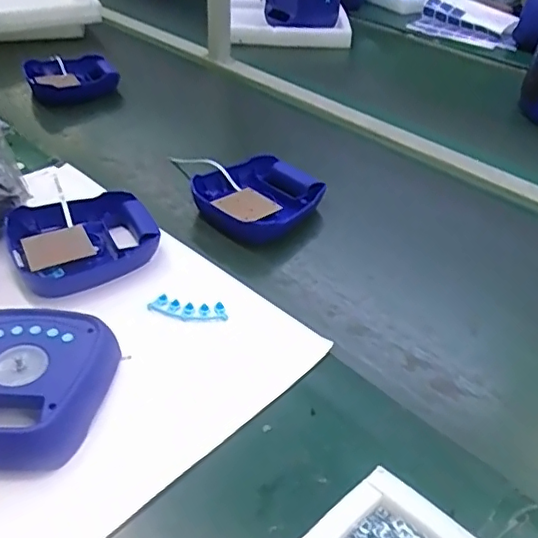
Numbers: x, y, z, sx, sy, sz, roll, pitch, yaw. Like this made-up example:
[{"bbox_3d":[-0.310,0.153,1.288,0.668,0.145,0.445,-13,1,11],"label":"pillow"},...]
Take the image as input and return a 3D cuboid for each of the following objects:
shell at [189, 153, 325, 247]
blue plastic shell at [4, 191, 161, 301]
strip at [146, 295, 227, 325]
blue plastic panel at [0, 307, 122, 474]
[{"bbox_3d":[-0.017,-0.106,0.863,0.186,0.070,0.128,-16,43,-21],"label":"shell"},{"bbox_3d":[-0.237,-0.031,0.746,0.183,0.060,0.152,-18,43,-23],"label":"blue plastic shell"},{"bbox_3d":[-0.096,0.049,0.670,0.091,0.007,0.029,7,61,5],"label":"strip"},{"bbox_3d":[-0.233,0.108,0.550,0.155,0.041,0.163,-2,39,-6],"label":"blue plastic panel"}]

